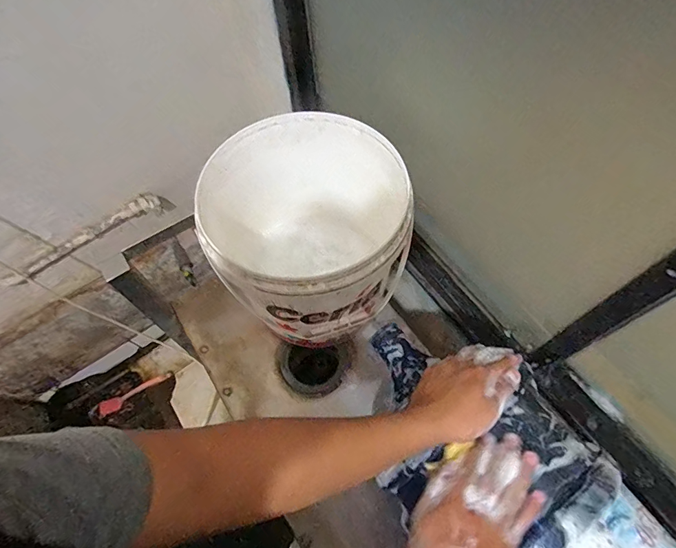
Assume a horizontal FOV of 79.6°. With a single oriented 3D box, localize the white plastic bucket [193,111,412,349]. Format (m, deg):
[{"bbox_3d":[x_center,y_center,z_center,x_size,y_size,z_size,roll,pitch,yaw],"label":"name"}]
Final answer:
[{"bbox_3d":[-0.033,-0.061,0.704,0.336,0.277,0.303,-22,65,-11],"label":"white plastic bucket"}]

